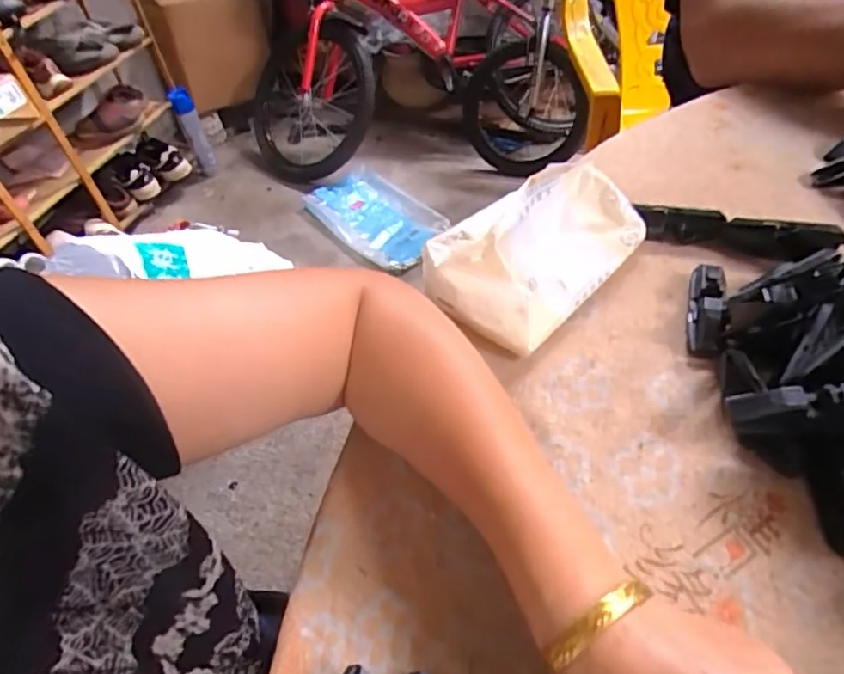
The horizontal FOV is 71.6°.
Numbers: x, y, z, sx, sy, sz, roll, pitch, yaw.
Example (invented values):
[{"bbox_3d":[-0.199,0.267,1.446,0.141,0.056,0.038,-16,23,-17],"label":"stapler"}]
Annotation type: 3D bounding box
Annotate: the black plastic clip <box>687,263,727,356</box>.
[{"bbox_3d":[0.183,-0.021,0.378,0.017,0.024,0.074,8,49,21],"label":"black plastic clip"}]

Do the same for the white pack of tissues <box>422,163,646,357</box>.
[{"bbox_3d":[0.078,-0.062,0.405,0.089,0.066,0.148,33,62,32],"label":"white pack of tissues"}]

